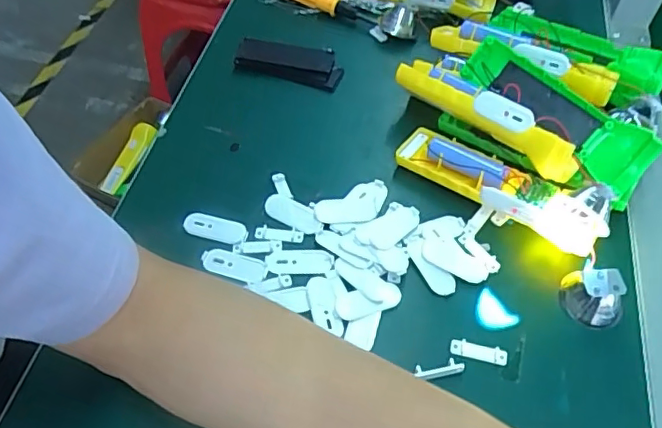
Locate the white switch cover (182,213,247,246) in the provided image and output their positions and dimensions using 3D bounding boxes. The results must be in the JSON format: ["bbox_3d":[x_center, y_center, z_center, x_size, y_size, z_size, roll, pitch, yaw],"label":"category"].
[{"bbox_3d":[-0.088,0.010,0.422,0.049,0.005,0.019,9,54,3],"label":"white switch cover"}]

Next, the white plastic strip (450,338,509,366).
[{"bbox_3d":[0.099,0.091,0.371,0.037,0.004,0.012,9,54,3],"label":"white plastic strip"}]

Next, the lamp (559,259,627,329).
[{"bbox_3d":[0.182,0.055,0.385,0.041,0.032,0.033,39,61,23],"label":"lamp"}]

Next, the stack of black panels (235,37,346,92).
[{"bbox_3d":[-0.039,-0.146,0.530,0.101,0.013,0.040,15,54,8],"label":"stack of black panels"}]

